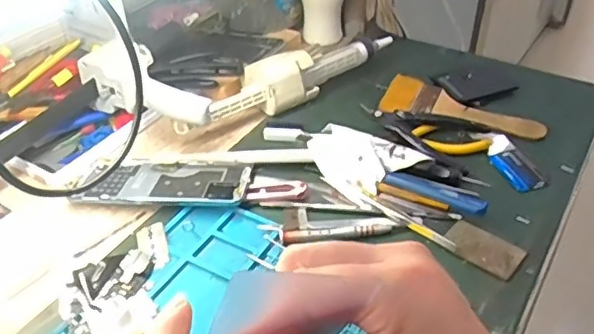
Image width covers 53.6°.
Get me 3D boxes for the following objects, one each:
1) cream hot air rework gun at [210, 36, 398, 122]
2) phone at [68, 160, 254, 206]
[{"bbox_3d":[0.006,-0.104,0.641,0.229,0.042,0.054,-21,45,-22],"label":"cream hot air rework gun"},{"bbox_3d":[-0.119,0.014,0.539,0.149,0.012,0.064,3,41,3],"label":"phone"}]

